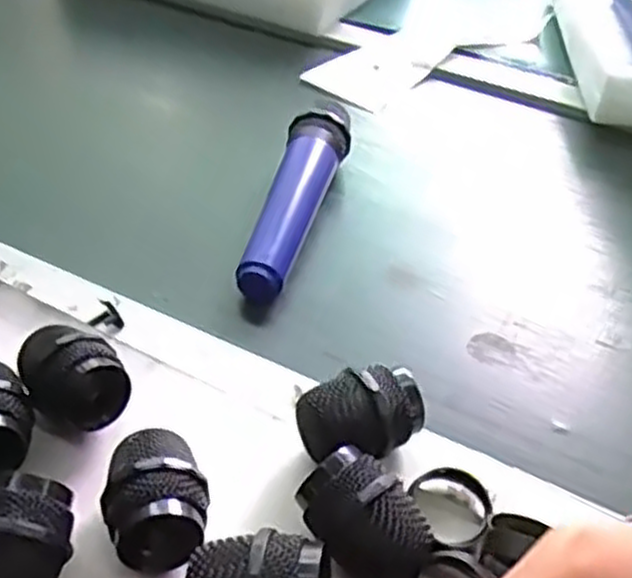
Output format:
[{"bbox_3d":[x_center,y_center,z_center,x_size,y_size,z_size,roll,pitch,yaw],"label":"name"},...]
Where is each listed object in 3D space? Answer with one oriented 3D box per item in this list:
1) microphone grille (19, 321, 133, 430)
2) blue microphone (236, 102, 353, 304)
[{"bbox_3d":[-0.133,0.046,0.427,0.047,0.046,0.066,-24,49,-27],"label":"microphone grille"},{"bbox_3d":[-0.013,-0.061,0.569,0.040,0.057,0.183,11,43,8],"label":"blue microphone"}]

